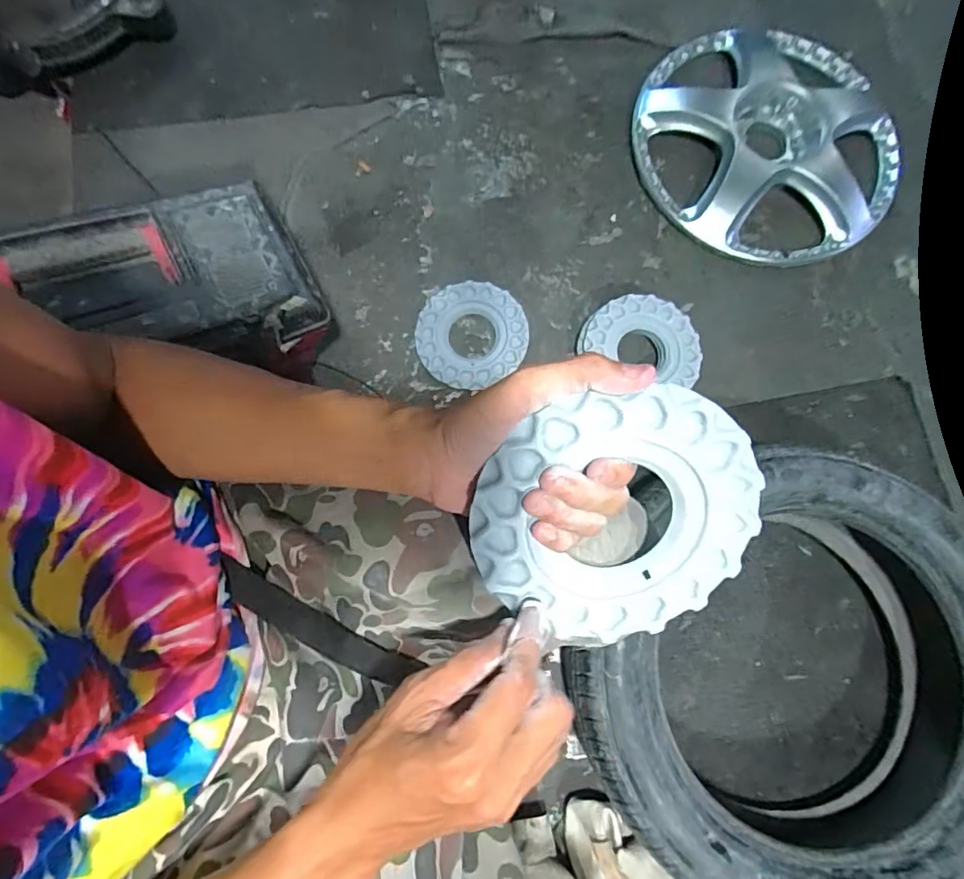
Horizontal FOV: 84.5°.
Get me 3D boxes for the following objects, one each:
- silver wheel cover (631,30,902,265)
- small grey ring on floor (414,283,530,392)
[{"bbox_3d":[0.465,-0.487,0.852,0.433,0.054,0.416,2,78,-2],"label":"silver wheel cover"},{"bbox_3d":[-0.016,-0.161,0.802,0.166,0.014,0.156,1,78,-3],"label":"small grey ring on floor"}]

